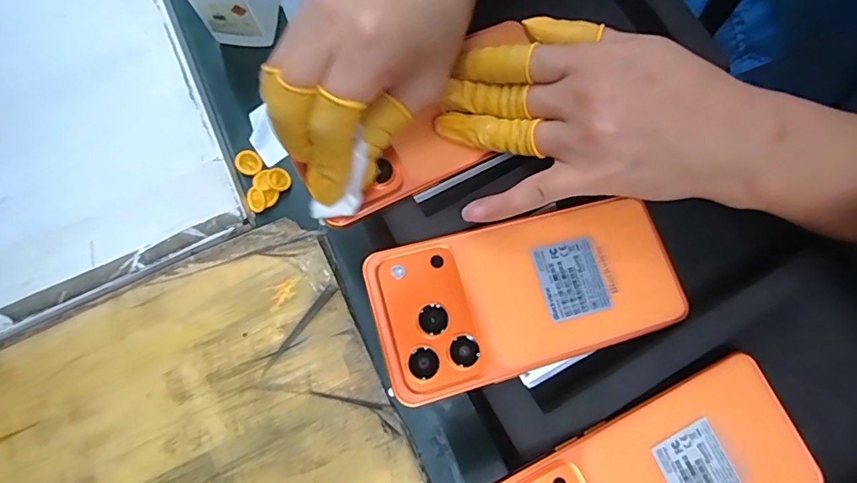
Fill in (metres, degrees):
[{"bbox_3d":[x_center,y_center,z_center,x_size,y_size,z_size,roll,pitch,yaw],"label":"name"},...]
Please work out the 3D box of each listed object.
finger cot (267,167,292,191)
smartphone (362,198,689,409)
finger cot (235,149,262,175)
[{"bbox_3d":[-0.124,-0.052,0.388,0.017,0.007,0.022,-33,80,-5],"label":"finger cot"},{"bbox_3d":[0.054,0.024,0.242,0.162,0.005,0.076,-14,72,-14],"label":"smartphone"},{"bbox_3d":[-0.151,-0.066,0.393,0.020,0.004,0.023,-37,81,-6],"label":"finger cot"}]

